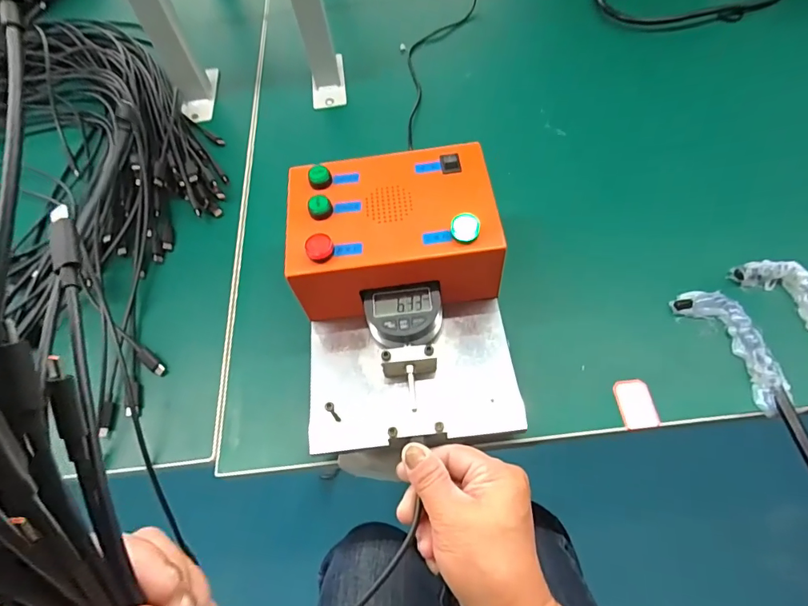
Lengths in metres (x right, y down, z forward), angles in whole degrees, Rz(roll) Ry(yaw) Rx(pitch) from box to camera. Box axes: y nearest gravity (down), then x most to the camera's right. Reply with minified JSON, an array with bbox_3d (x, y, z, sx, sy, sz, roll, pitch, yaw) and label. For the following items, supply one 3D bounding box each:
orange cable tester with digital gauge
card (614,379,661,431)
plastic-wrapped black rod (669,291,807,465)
[{"bbox_3d":[-0.003,-0.009,0.328,0.149,0.075,0.203,-9,60,1],"label":"orange cable tester with digital gauge"},{"bbox_3d":[0.168,0.073,0.327,0.024,0.005,0.036,-6,60,3],"label":"card"},{"bbox_3d":[0.255,0.056,0.321,0.039,0.013,0.159,-17,60,-3],"label":"plastic-wrapped black rod"}]

